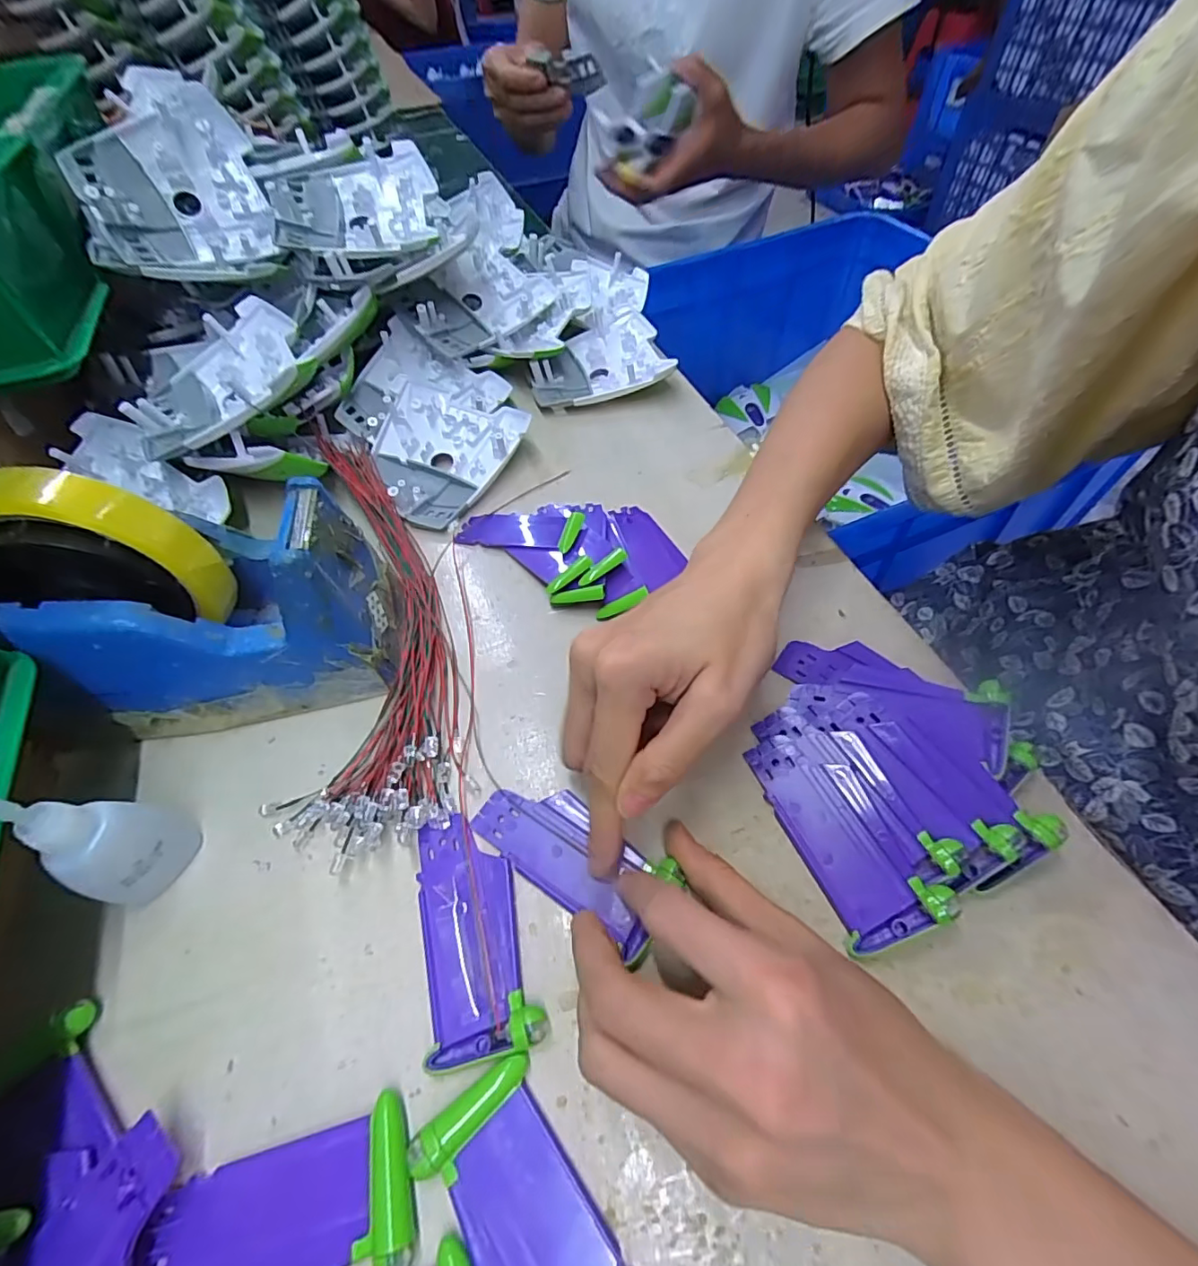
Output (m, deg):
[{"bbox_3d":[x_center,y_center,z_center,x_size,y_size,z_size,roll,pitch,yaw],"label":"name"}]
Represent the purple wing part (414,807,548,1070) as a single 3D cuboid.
[{"bbox_3d":[-0.050,0.117,0.217,0.040,0.008,0.087,-12,56,-7],"label":"purple wing part"}]

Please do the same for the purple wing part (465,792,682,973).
[{"bbox_3d":[-0.011,0.093,0.232,0.089,0.008,0.037,29,61,23],"label":"purple wing part"}]

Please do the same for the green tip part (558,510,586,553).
[{"bbox_3d":[-0.017,-0.061,0.327,0.010,0.004,0.027,17,73,13],"label":"green tip part"}]

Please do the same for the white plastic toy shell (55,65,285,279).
[{"bbox_3d":[-0.282,-0.299,0.357,0.104,0.124,0.026,-17,11,-29],"label":"white plastic toy shell"}]

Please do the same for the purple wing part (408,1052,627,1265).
[{"bbox_3d":[-0.019,0.186,0.165,0.038,0.007,0.087,-32,61,-19],"label":"purple wing part"}]

